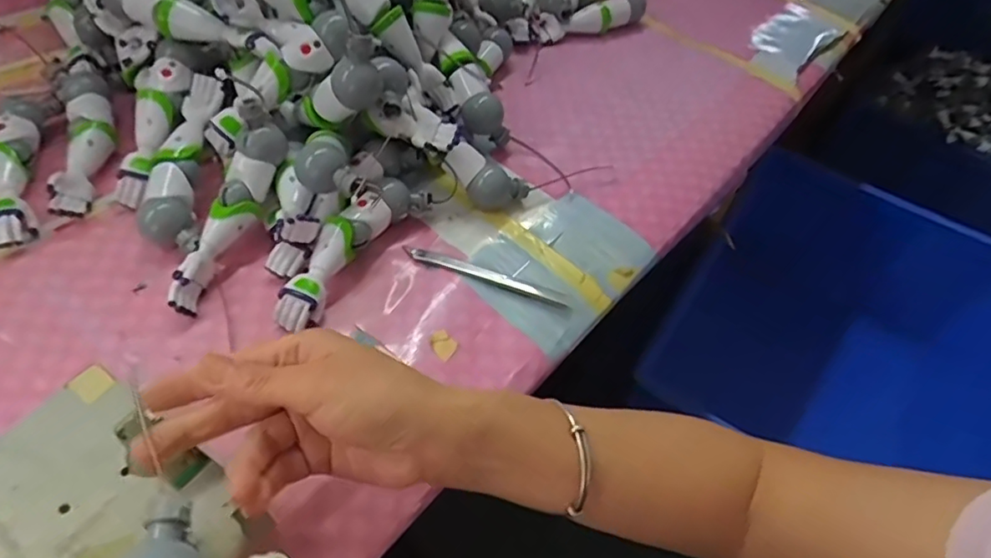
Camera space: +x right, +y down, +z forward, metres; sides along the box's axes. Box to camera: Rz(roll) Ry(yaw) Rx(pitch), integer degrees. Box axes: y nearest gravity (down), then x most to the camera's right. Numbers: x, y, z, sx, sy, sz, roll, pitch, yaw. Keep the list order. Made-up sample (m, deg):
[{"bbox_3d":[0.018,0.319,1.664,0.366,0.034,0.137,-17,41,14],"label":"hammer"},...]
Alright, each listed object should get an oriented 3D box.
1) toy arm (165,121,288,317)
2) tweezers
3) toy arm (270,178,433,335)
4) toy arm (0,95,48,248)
[{"bbox_3d":[-0.193,-0.045,0.423,0.028,0.028,0.147,18,73,8],"label":"toy arm"},{"bbox_3d":[-0.008,-0.003,0.451,0.131,0.004,0.014,17,53,7],"label":"tweezers"},{"bbox_3d":[-0.110,-0.024,0.436,0.043,0.033,0.147,30,56,16],"label":"toy arm"},{"bbox_3d":[-0.371,-0.083,0.450,0.031,0.030,0.146,-12,55,-14],"label":"toy arm"}]

